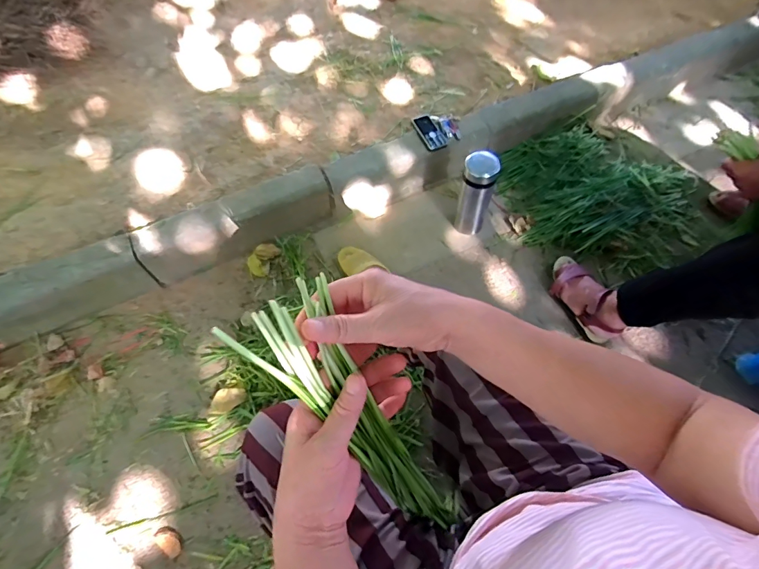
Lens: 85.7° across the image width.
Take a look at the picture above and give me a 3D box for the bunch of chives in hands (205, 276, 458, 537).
[{"bbox_3d":[-0.002,0.145,0.387,0.083,0.347,0.034,-42,27,-20],"label":"bunch of chives in hands"}]

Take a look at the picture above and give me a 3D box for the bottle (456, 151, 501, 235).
[{"bbox_3d":[0.249,-0.236,1.077,0.089,0.227,0.079,17,63,8],"label":"bottle"}]

